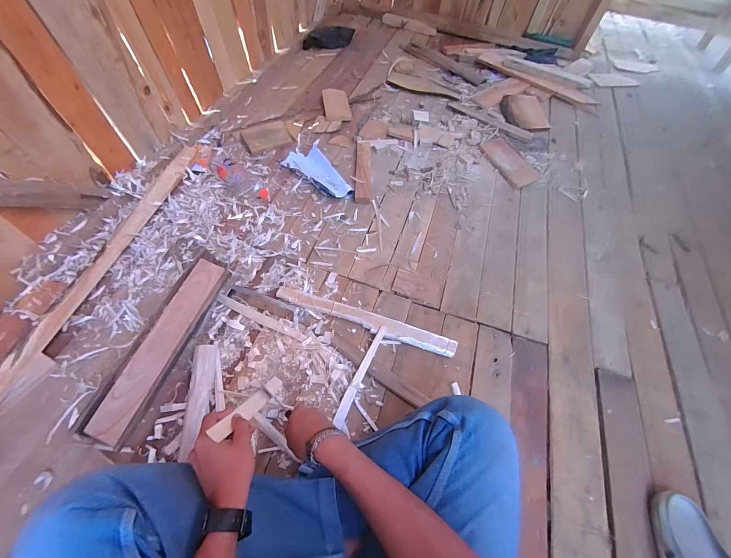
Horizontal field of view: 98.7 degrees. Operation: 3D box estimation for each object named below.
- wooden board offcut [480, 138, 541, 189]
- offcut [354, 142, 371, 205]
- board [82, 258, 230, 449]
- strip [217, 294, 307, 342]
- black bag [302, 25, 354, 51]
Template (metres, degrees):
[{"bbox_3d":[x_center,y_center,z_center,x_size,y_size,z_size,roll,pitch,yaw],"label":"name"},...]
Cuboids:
[{"bbox_3d":[0.516,-0.426,1.130,0.110,0.027,0.239,-17,61,-14],"label":"wooden board offcut"},{"bbox_3d":[-0.006,-0.360,1.047,0.050,0.023,0.293,3,58,-3],"label":"offcut"},{"bbox_3d":[-0.416,0.125,0.651,0.076,0.024,0.384,26,59,-12],"label":"board"},{"bbox_3d":[-0.247,0.093,0.735,0.240,0.004,0.019,25,60,10],"label":"strip"},{"bbox_3d":[-0.177,-1.194,1.545,0.271,0.059,0.099,-22,63,-17],"label":"black bag"}]

